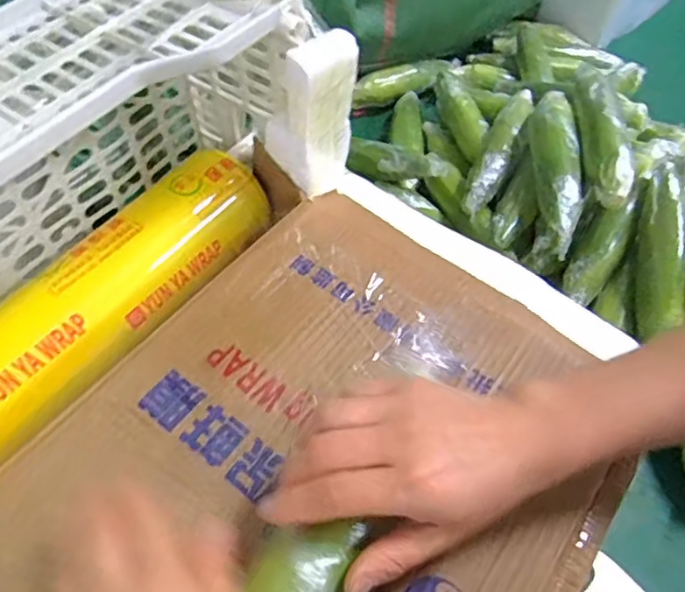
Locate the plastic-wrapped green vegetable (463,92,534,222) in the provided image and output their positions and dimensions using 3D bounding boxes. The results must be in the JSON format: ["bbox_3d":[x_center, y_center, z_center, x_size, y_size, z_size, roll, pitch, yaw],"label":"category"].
[{"bbox_3d":[0.222,-0.210,0.812,0.048,0.059,0.260,22,58,11],"label":"plastic-wrapped green vegetable"}]

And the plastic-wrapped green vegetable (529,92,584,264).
[{"bbox_3d":[0.261,-0.164,0.709,0.062,0.047,0.240,9,56,2],"label":"plastic-wrapped green vegetable"}]

